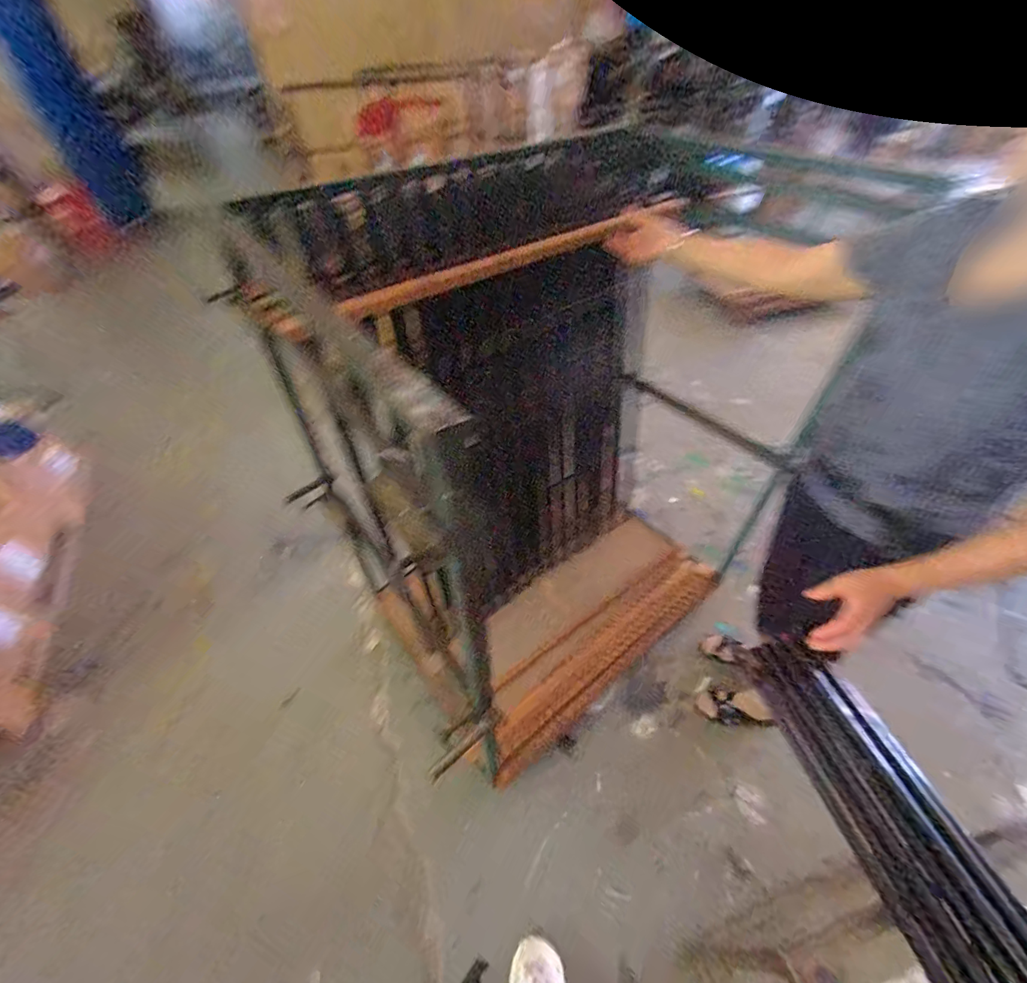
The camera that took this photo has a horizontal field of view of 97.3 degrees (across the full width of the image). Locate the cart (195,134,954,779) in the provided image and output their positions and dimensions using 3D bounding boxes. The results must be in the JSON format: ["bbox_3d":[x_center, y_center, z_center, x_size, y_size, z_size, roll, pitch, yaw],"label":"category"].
[{"bbox_3d":[0.078,-0.033,1.148,0.915,1.185,0.764,-32,55,-23],"label":"cart"}]

